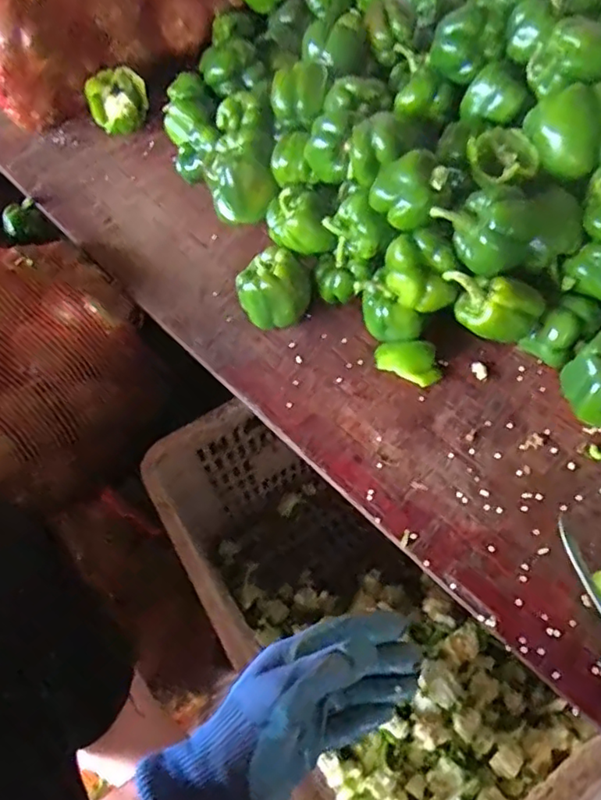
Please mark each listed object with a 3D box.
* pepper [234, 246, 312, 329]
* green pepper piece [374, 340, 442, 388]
[{"bbox_3d":[-0.029,-0.119,0.662,0.081,0.073,0.070,-6,56,0],"label":"pepper"},{"bbox_3d":[0.113,-0.043,0.618,0.070,0.023,0.041,26,62,20],"label":"green pepper piece"}]

